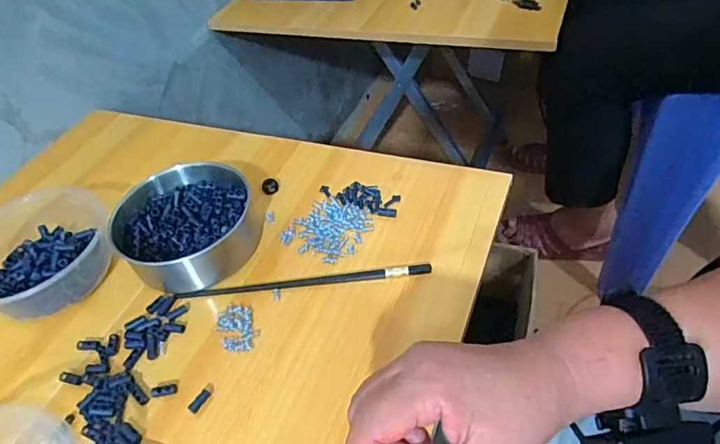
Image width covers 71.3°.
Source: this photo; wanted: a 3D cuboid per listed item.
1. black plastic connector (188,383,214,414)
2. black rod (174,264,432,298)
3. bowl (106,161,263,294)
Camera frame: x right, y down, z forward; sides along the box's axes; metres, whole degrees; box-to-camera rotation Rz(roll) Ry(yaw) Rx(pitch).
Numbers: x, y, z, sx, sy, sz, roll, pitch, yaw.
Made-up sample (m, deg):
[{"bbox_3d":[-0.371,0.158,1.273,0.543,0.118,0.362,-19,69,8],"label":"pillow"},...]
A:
[{"bbox_3d":[-0.121,0.135,0.385,0.009,0.004,0.025,16,50,24],"label":"black plastic connector"},{"bbox_3d":[-0.052,0.051,0.450,0.228,0.010,0.011,-7,45,4],"label":"black rod"},{"bbox_3d":[-0.164,0.001,0.480,0.131,0.055,0.114,-25,50,-15],"label":"bowl"}]

